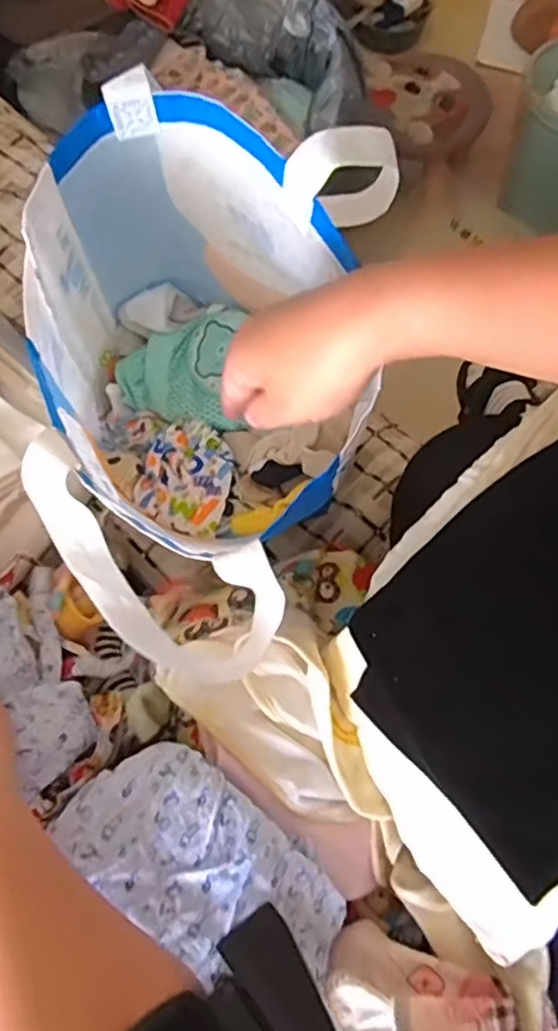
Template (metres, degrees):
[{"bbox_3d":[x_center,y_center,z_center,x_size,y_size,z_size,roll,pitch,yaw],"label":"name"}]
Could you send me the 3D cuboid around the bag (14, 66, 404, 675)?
[{"bbox_3d":[-0.075,-0.071,0.417,0.210,0.248,0.274,22,72,10],"label":"bag"}]

